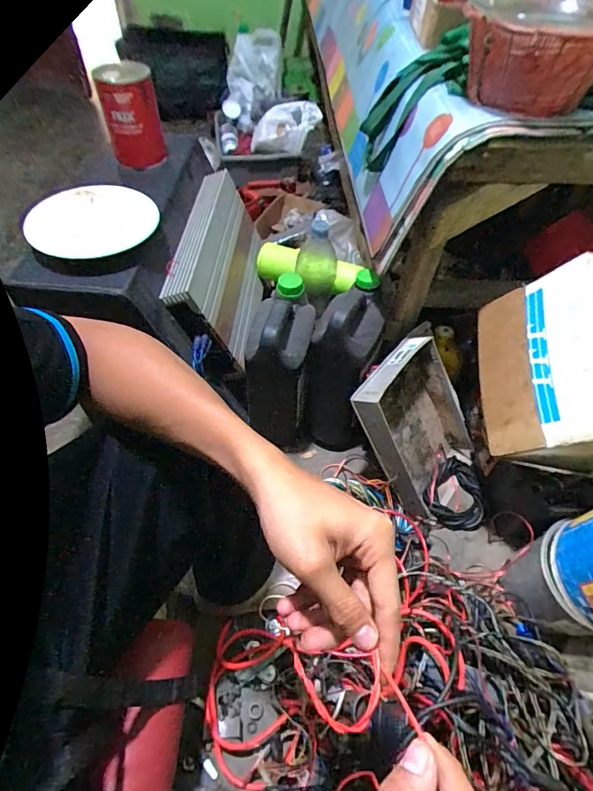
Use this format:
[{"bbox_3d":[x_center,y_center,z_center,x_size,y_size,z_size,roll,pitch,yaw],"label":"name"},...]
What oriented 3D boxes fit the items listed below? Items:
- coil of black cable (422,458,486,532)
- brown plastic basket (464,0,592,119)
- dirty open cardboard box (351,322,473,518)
[{"bbox_3d":[0.324,0.200,0.874,0.119,0.046,0.148,14,54,8],"label":"coil of black cable"},{"bbox_3d":[0.308,-0.443,0.545,0.189,0.112,0.177,19,55,12],"label":"brown plastic basket"},{"bbox_3d":[0.253,0.058,0.840,0.057,0.327,0.253,6,42,49],"label":"dirty open cardboard box"}]

